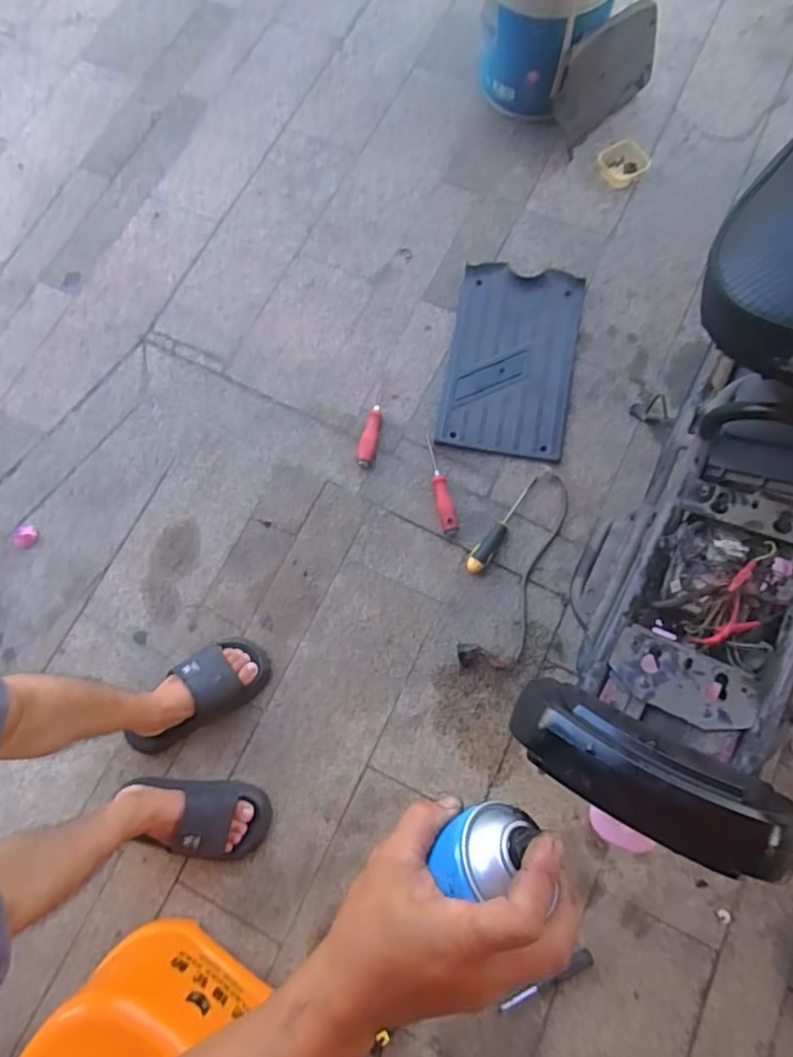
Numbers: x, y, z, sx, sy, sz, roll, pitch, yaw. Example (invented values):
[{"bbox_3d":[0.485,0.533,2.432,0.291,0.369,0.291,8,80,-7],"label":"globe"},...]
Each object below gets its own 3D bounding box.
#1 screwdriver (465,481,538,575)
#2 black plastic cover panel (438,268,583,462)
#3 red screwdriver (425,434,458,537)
[{"bbox_3d":[0.196,-0.006,1.098,0.037,0.031,0.211,38,80,13],"label":"screwdriver"},{"bbox_3d":[0.230,-0.337,1.218,0.241,0.019,0.409,9,75,7],"label":"black plastic cover panel"},{"bbox_3d":[0.080,-0.085,1.143,0.031,0.032,0.200,-13,73,0],"label":"red screwdriver"}]

